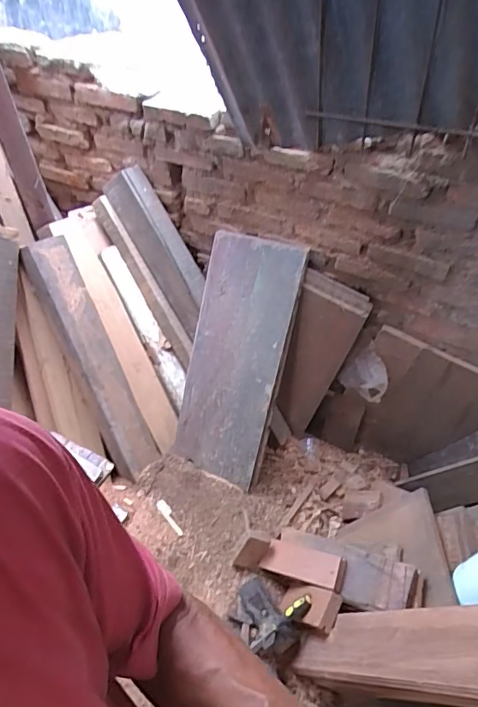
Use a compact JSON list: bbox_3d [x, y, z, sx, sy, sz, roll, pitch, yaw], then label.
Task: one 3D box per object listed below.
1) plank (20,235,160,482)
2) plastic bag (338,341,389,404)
[{"bbox_3d":[-0.423,0.037,1.417,0.141,0.754,0.053,-26,22,-20],"label":"plank"},{"bbox_3d":[0.393,0.055,1.474,0.148,0.164,0.082,21,53,19],"label":"plastic bag"}]

